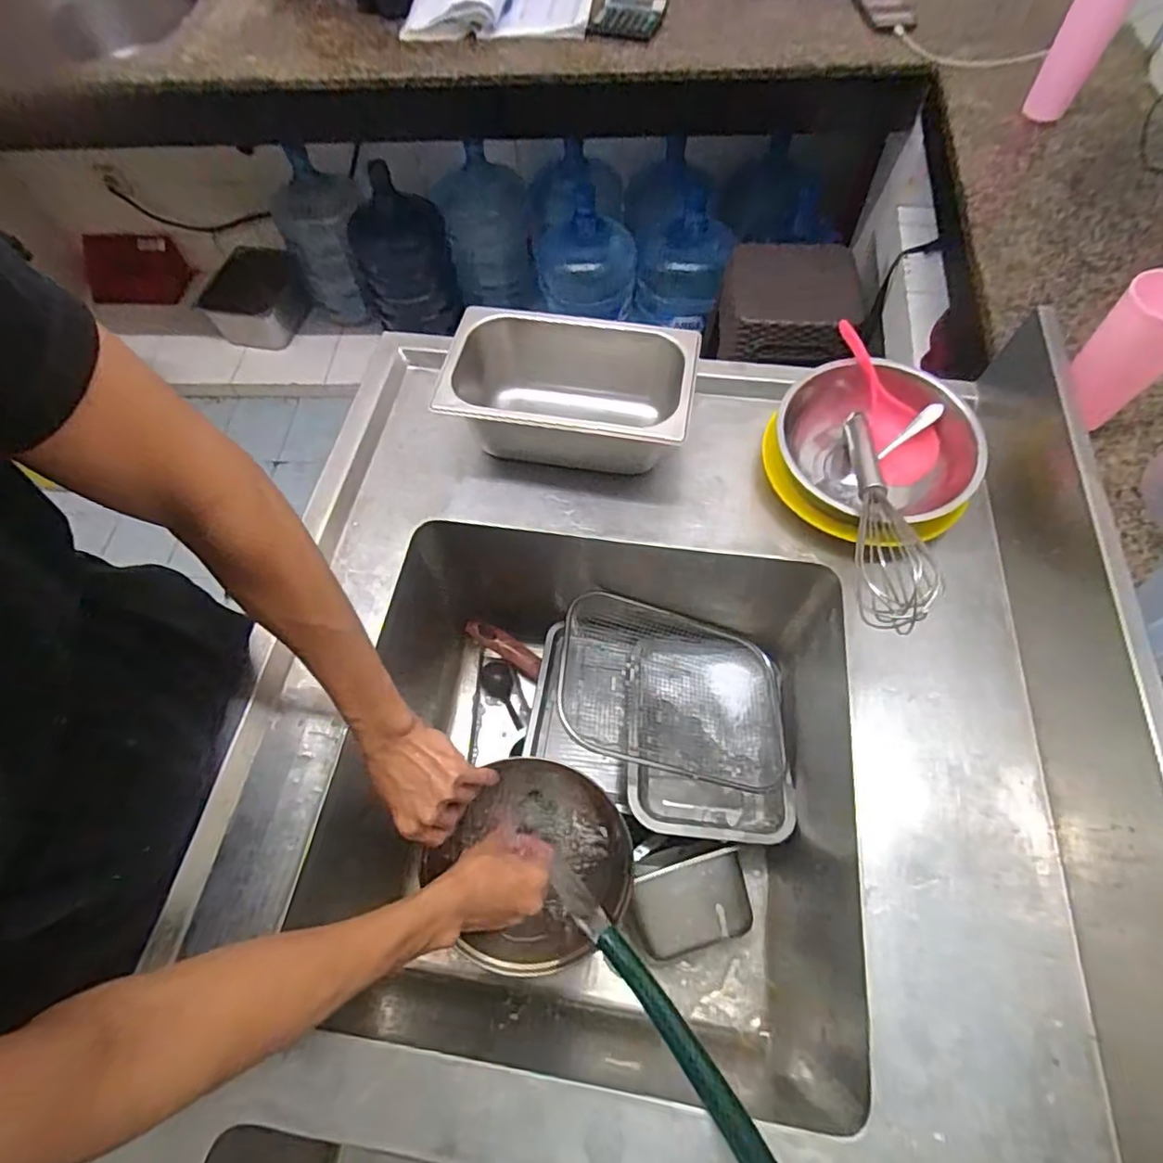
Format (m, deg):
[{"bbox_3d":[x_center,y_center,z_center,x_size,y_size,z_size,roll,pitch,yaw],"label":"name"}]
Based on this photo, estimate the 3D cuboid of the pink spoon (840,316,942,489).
[{"bbox_3d":[0.329,-0.197,0.653,0.053,0.037,0.189,-27,94,-11],"label":"pink spoon"}]

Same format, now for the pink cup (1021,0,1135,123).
[{"bbox_3d":[0.750,-0.809,0.897,0.072,0.175,0.081,30,68,17],"label":"pink cup"}]

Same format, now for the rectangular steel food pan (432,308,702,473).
[{"bbox_3d":[-0.011,-0.204,0.665,0.255,0.106,0.165,9,63,8],"label":"rectangular steel food pan"}]

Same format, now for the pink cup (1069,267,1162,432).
[{"bbox_3d":[0.542,-0.220,0.598,0.070,0.156,0.077,-1,63,2],"label":"pink cup"}]

